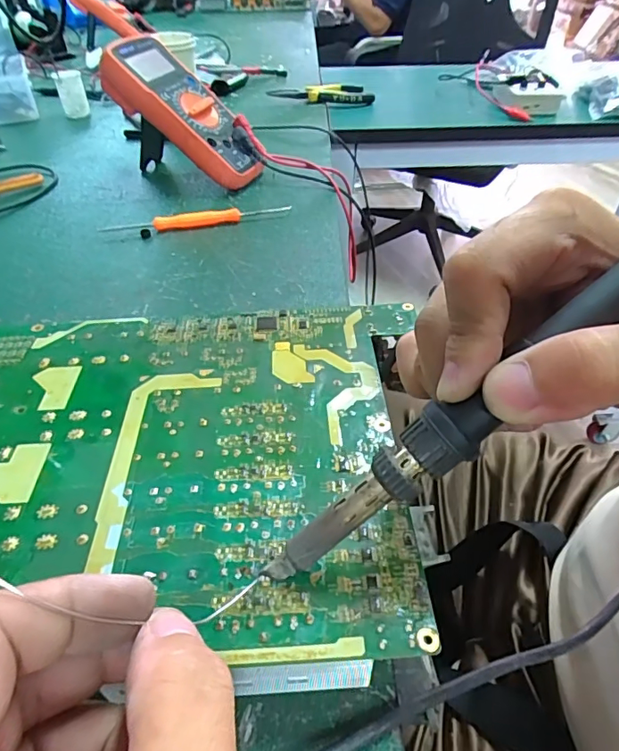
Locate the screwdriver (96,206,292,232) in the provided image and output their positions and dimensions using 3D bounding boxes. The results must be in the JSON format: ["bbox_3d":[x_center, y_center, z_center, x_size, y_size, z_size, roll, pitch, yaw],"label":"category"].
[{"bbox_3d":[-0.105,-0.145,0.460,0.173,0.012,0.017,-8,44,-6],"label":"screwdriver"}]

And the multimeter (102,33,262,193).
[{"bbox_3d":[-0.122,-0.264,0.503,0.173,0.044,0.080,40,47,-12],"label":"multimeter"}]

